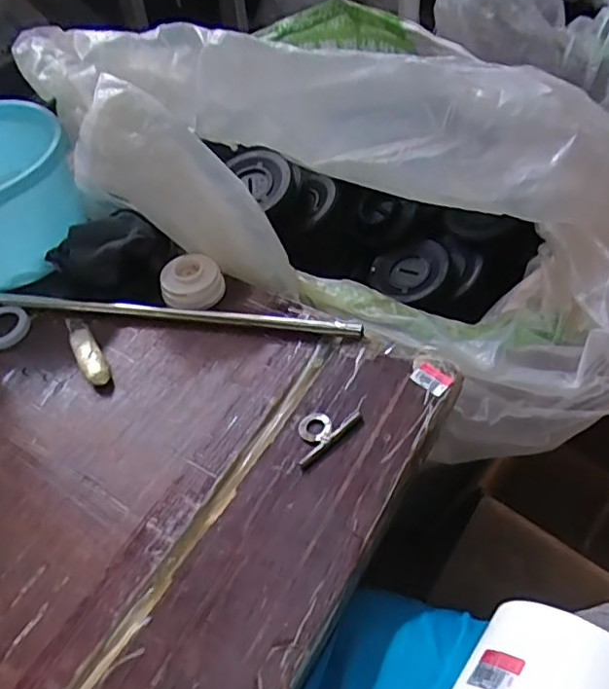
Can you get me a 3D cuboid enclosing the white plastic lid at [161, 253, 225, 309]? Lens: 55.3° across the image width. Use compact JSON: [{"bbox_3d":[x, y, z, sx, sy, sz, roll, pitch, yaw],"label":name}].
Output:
[{"bbox_3d":[-0.120,-0.065,0.628,0.068,0.036,0.065,-3,49,3],"label":"white plastic lid"}]

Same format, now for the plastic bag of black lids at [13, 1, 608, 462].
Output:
[{"bbox_3d":[0.086,-0.204,0.750,0.634,0.371,0.490,20,55,21],"label":"plastic bag of black lids"}]

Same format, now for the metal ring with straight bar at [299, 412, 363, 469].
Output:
[{"bbox_3d":[0.014,0.074,0.515,0.066,0.012,0.041,-32,54,-21],"label":"metal ring with straight bar"}]

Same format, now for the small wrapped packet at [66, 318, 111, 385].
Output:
[{"bbox_3d":[-0.226,0.004,0.599,0.023,0.015,0.108,-28,52,-18],"label":"small wrapped packet"}]

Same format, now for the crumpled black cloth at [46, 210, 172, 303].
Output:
[{"bbox_3d":[-0.220,-0.096,0.649,0.124,0.066,0.089,14,52,17],"label":"crumpled black cloth"}]

